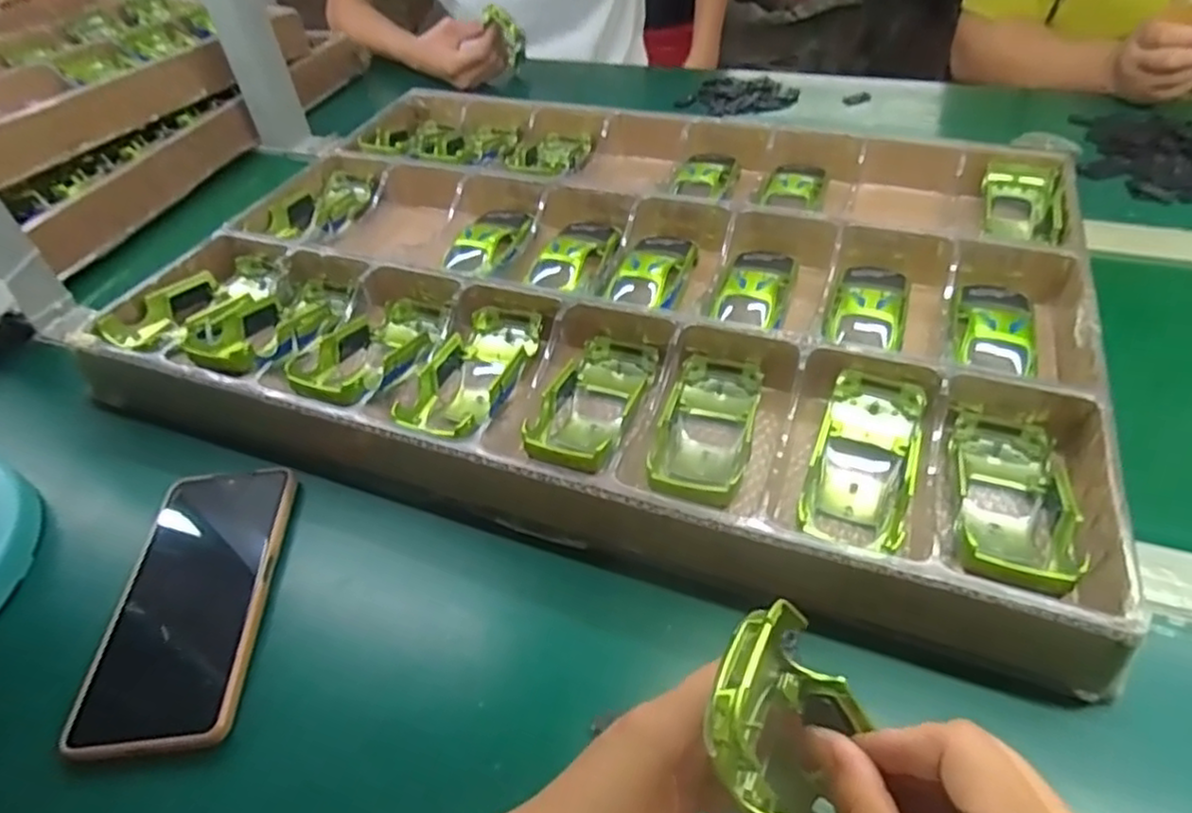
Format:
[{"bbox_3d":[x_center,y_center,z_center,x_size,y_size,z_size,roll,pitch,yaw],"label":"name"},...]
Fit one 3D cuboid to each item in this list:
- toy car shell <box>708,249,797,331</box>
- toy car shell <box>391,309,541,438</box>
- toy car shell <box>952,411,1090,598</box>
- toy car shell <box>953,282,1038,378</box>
[{"bbox_3d":[0.120,-0.090,0.512,0.050,0.027,0.093,13,48,17],"label":"toy car shell"},{"bbox_3d":[-0.081,-0.021,0.465,0.056,0.039,0.134,9,47,13],"label":"toy car shell"},{"bbox_3d":[0.221,0.052,0.368,0.057,0.035,0.133,14,34,18],"label":"toy car shell"},{"bbox_3d":[0.271,-0.057,0.466,0.048,0.027,0.098,15,49,19],"label":"toy car shell"}]

